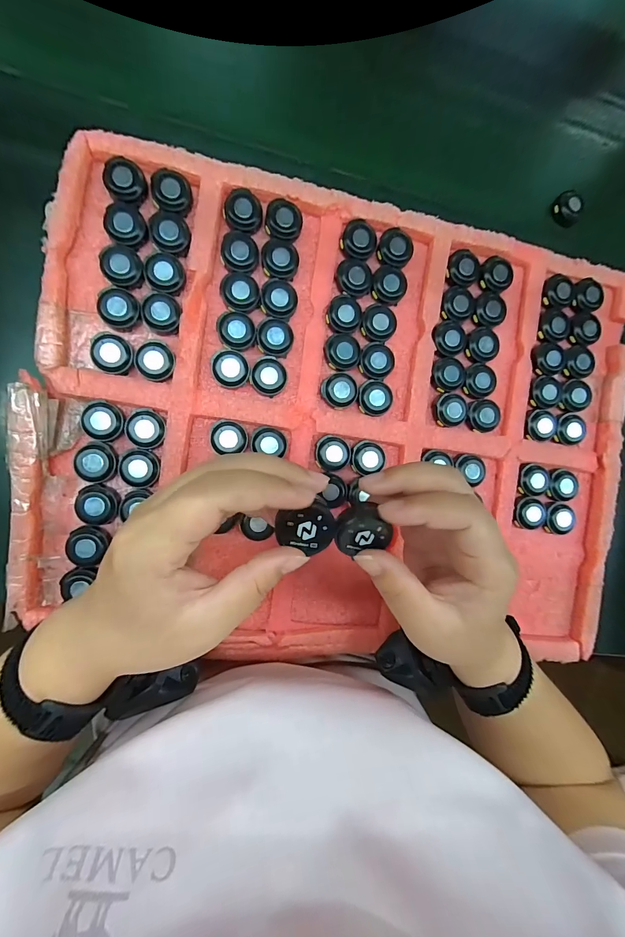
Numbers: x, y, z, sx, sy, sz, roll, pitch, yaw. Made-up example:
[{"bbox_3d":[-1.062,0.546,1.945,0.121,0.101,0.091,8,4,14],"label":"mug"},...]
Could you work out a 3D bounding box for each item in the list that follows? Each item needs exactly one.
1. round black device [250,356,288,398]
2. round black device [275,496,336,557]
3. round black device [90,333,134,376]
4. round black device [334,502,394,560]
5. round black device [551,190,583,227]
[{"bbox_3d":[-0.035,-0.075,0.294,0.028,0.010,0.029,0,92,-8],"label":"round black device"},{"bbox_3d":[-0.003,0.031,0.178,0.029,0.005,0.026,-18,95,-7],"label":"round black device"},{"bbox_3d":[-0.152,-0.088,0.274,0.026,0.011,0.032,-37,97,-6],"label":"round black device"},{"bbox_3d":[0.025,0.031,0.184,0.028,0.008,0.025,-19,95,-7],"label":"round black device"},{"bbox_3d":[0.255,-0.260,0.361,0.030,0.011,0.029,0,89,-10],"label":"round black device"}]

